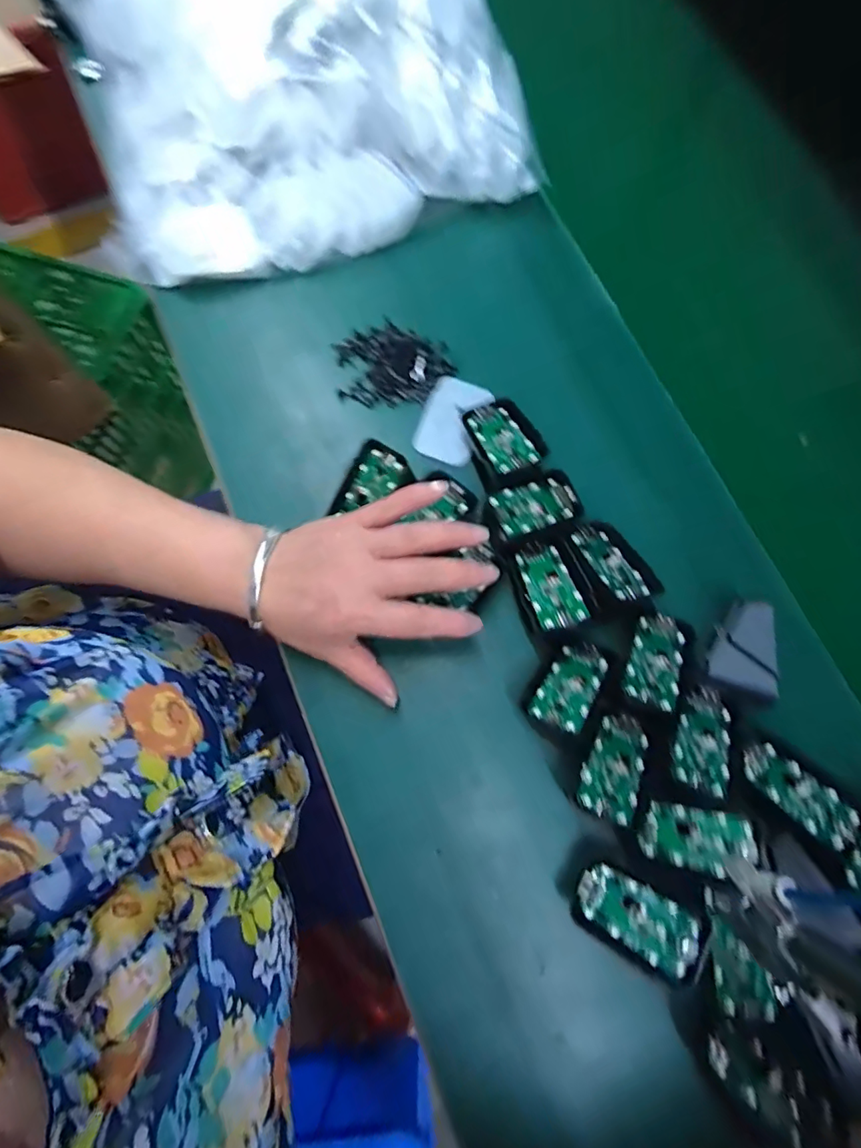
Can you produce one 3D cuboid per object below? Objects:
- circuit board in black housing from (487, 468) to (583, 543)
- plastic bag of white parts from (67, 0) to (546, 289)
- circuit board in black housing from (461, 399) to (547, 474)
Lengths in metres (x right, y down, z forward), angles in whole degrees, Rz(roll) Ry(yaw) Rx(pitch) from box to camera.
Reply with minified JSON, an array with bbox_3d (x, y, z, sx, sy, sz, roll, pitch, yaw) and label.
[{"bbox_3d":[0.073,-0.049,0.358,0.067,0.012,0.039,-26,78,-6],"label":"circuit board in black housing"},{"bbox_3d":[-0.104,-0.396,0.423,0.342,0.110,0.249,-13,77,-3],"label":"plastic bag of white parts"},{"bbox_3d":[0.053,-0.100,0.375,0.040,0.007,0.065,-26,61,0],"label":"circuit board in black housing"}]

